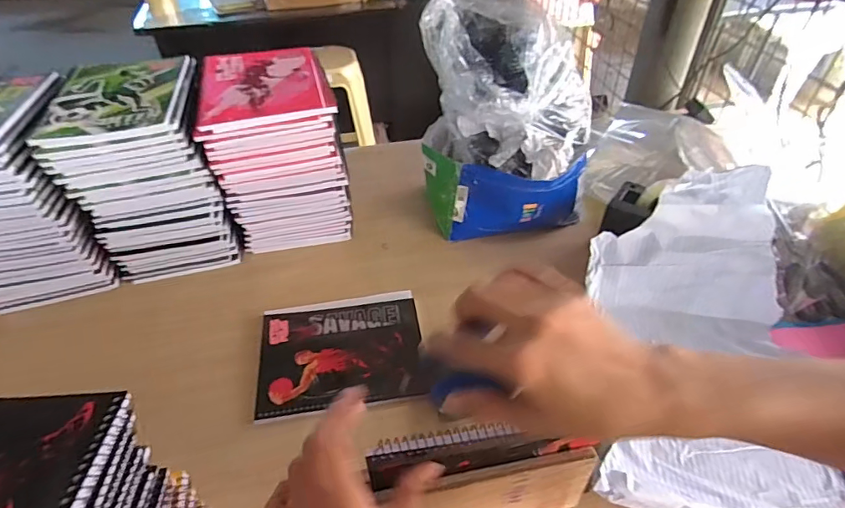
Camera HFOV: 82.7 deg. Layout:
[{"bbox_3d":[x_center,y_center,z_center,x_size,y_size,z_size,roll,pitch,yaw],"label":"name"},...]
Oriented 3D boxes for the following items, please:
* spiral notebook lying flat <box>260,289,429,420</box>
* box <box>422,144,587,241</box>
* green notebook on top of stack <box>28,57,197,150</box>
[{"bbox_3d":[-0.097,0.116,0.582,0.189,0.015,0.156,-8,44,-6],"label":"spiral notebook lying flat"},{"bbox_3d":[0.116,-0.078,0.686,0.229,0.121,0.084,3,44,5],"label":"box"},{"bbox_3d":[-0.378,-0.204,0.610,0.154,0.015,0.204,-10,44,-9],"label":"green notebook on top of stack"}]

